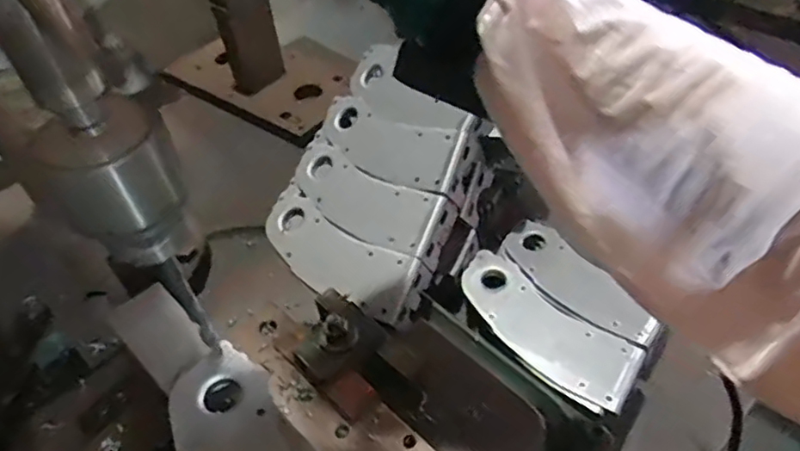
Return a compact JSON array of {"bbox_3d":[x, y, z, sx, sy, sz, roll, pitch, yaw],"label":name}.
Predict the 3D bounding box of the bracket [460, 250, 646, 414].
[{"bbox_3d":[0.121,0.083,0.529,0.063,0.014,0.176,-34,54,-24],"label":"bracket"}]

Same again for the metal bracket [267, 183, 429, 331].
[{"bbox_3d":[-0.060,0.025,0.558,0.181,0.030,0.067,29,56,27],"label":"metal bracket"}]

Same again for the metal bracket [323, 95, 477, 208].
[{"bbox_3d":[-0.005,-0.077,0.616,0.185,0.040,0.072,31,84,38],"label":"metal bracket"}]

